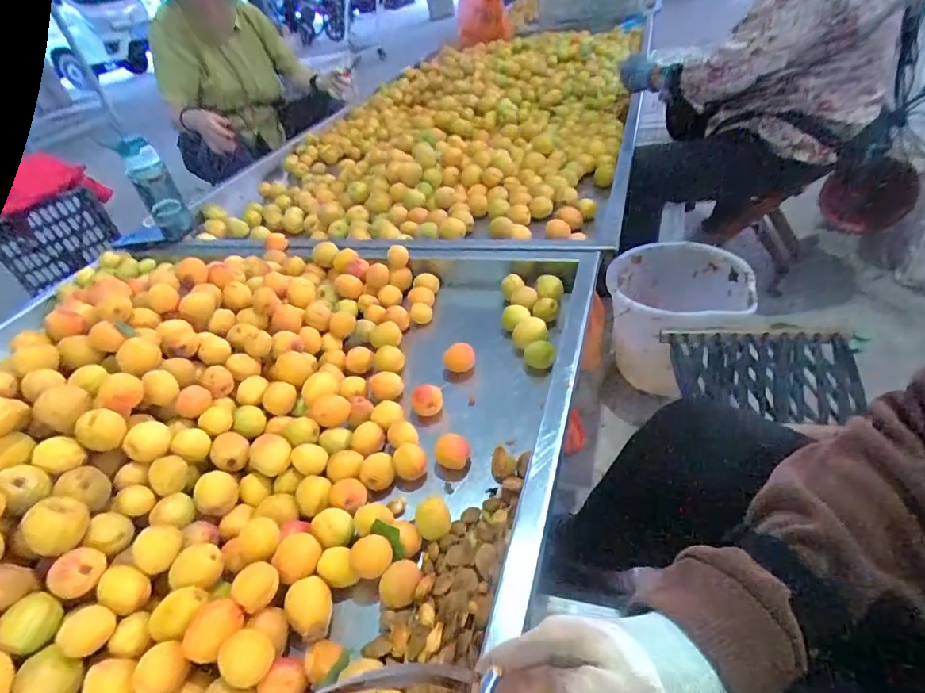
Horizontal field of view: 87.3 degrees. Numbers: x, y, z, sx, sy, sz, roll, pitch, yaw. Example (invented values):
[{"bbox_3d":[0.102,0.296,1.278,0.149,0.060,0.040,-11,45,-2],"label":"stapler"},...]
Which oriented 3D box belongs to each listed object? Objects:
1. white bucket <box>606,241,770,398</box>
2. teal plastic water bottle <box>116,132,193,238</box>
[{"bbox_3d":[0.450,-0.035,1.030,0.257,0.247,0.287,-2,41,14],"label":"white bucket"},{"bbox_3d":[-0.656,-0.334,1.050,0.074,0.203,0.081,-30,42,-20],"label":"teal plastic water bottle"}]

